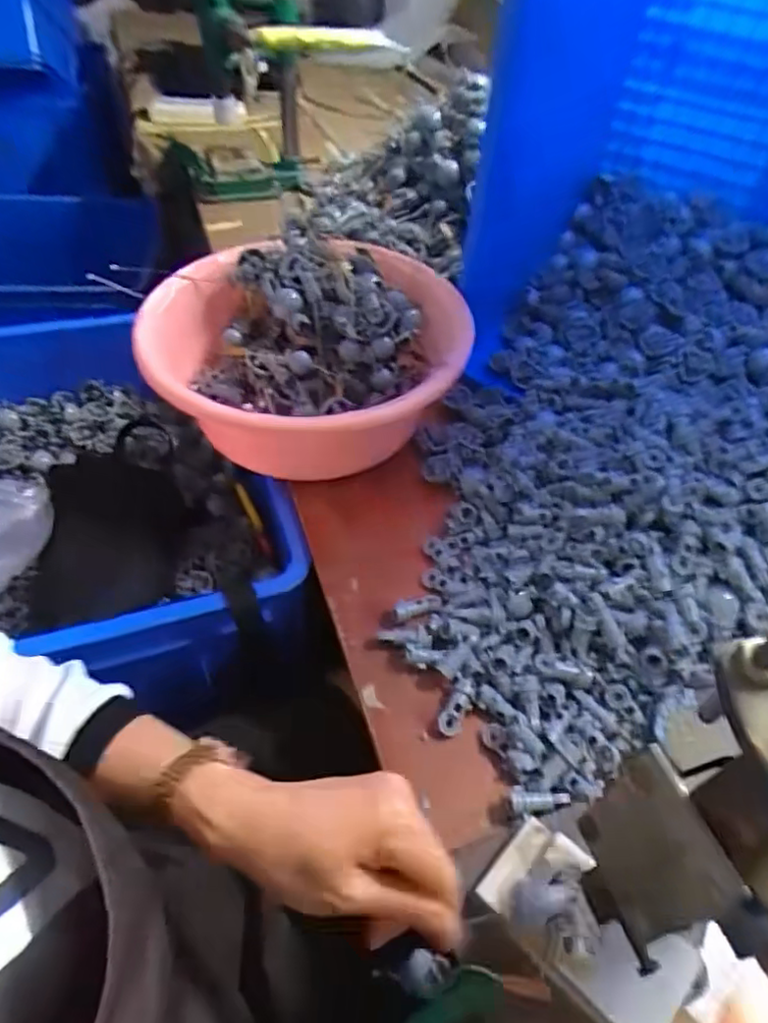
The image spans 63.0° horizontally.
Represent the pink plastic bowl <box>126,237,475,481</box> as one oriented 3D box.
[{"bbox_3d":[-0.077,-0.160,0.648,0.307,0.102,0.310,3,47,-3],"label":"pink plastic bowl"}]

